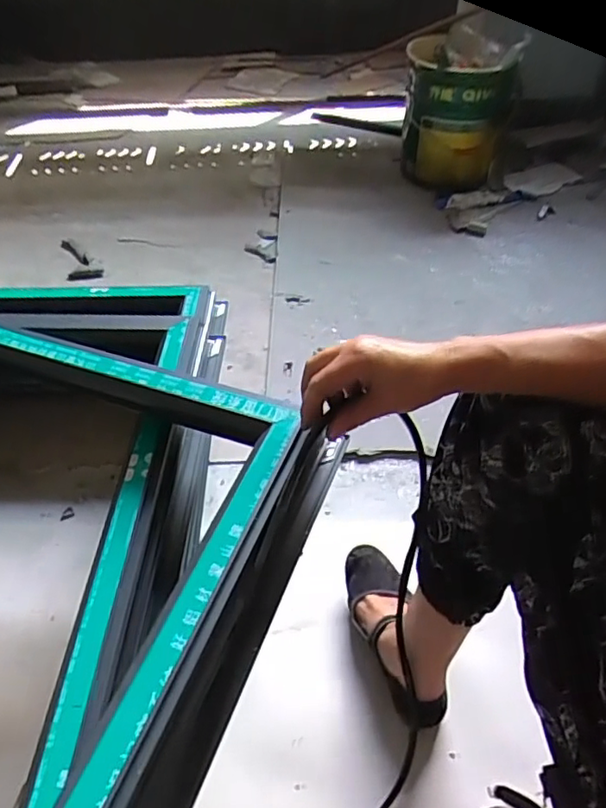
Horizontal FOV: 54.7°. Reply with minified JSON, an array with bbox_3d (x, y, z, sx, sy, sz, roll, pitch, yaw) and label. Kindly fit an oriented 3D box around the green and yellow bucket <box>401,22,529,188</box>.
[{"bbox_3d":[0.399,-0.761,1.535,0.262,0.352,0.293,8,48,8],"label":"green and yellow bucket"}]

